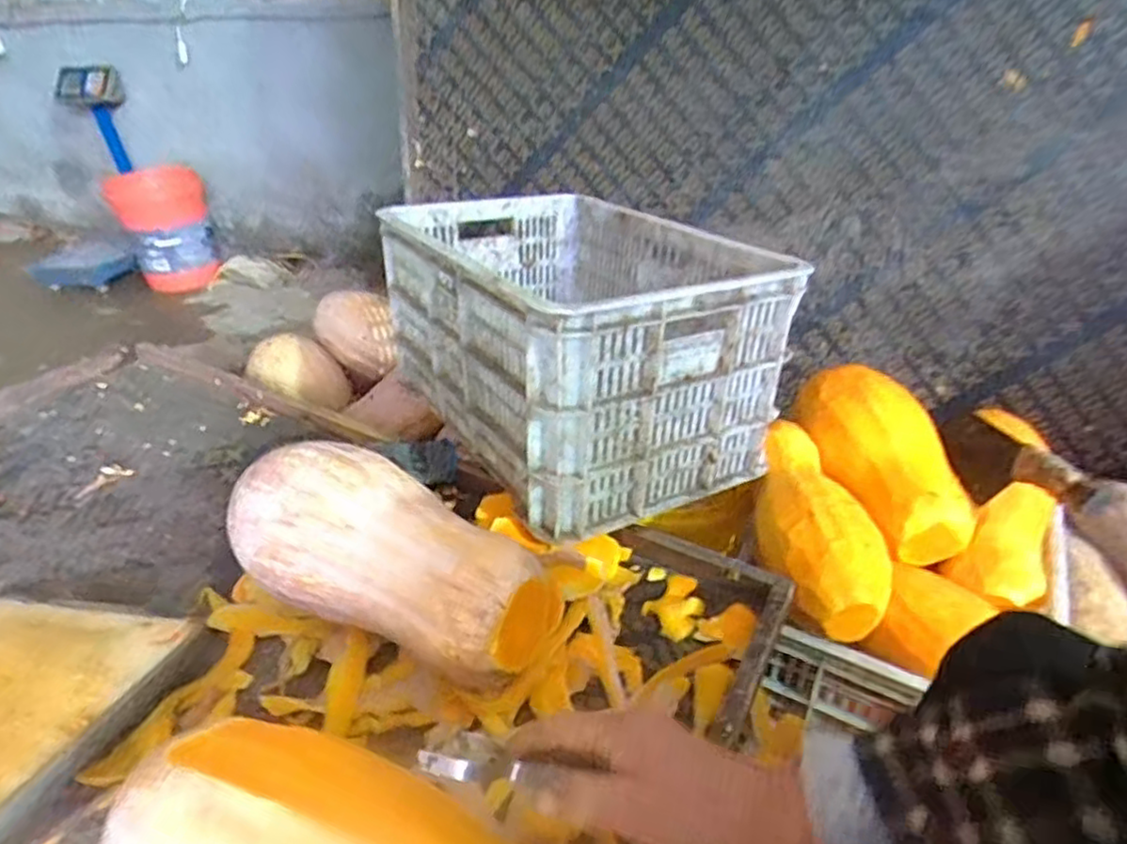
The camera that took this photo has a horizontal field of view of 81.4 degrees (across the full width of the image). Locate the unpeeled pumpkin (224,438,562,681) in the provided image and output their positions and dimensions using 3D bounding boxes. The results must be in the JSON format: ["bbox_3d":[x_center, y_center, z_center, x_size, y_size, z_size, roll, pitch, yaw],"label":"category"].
[{"bbox_3d":[-0.164,0.126,0.630,0.332,0.116,0.148,24,42,12],"label":"unpeeled pumpkin"}]

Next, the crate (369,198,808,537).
[{"bbox_3d":[0.005,-0.146,0.915,0.370,0.277,0.549,-19,37,-24],"label":"crate"}]

